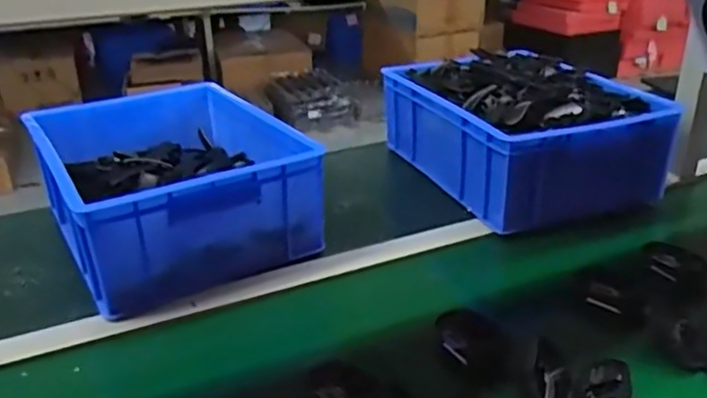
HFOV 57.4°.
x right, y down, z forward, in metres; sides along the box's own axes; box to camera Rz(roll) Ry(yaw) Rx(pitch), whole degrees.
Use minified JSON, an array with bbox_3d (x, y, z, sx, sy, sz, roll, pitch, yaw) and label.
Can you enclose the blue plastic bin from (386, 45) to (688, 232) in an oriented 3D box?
[{"bbox_3d":[0.267,-0.114,1.034,0.302,0.152,0.367,-11,28,-19],"label":"blue plastic bin"}]

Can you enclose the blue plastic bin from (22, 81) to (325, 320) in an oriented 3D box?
[{"bbox_3d":[-0.260,-0.029,0.914,0.301,0.143,0.392,-18,30,-27],"label":"blue plastic bin"}]

